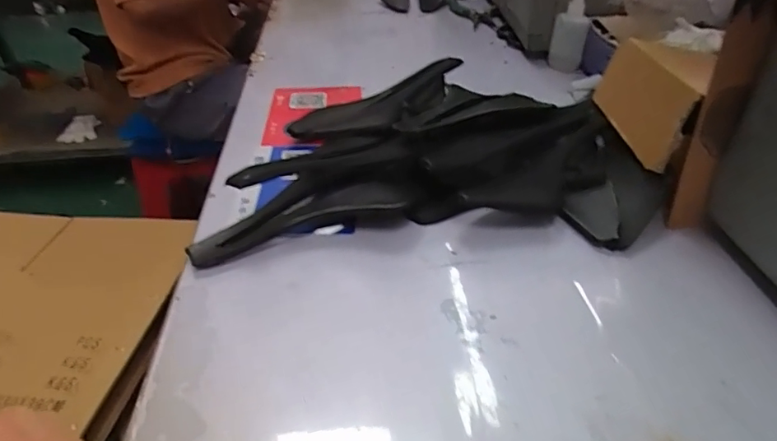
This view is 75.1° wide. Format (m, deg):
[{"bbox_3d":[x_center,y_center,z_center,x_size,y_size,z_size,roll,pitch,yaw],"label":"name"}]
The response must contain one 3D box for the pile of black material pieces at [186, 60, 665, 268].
[{"bbox_3d":[0.038,-0.085,0.533,0.412,0.065,0.301,-2,38,-2],"label":"pile of black material pieces"}]

